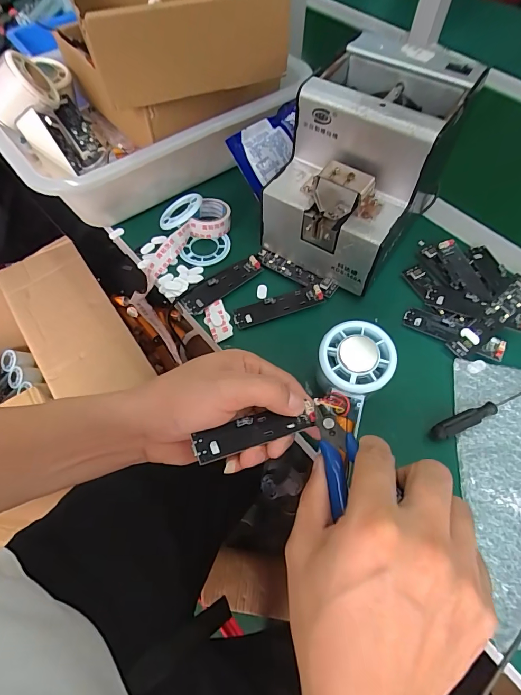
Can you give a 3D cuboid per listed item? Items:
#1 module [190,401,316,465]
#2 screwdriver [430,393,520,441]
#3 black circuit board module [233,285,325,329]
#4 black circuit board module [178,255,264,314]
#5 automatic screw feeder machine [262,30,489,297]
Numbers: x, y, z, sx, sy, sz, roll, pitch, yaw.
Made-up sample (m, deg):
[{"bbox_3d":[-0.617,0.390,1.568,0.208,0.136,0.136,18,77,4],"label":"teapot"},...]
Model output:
[{"bbox_3d":[-0.002,0.059,0.267,0.089,0.005,0.024,-11,61,-20],"label":"module"},{"bbox_3d":[0.198,0.051,0.322,0.121,0.009,0.014,-21,63,-11],"label":"screwdriver"},{"bbox_3d":[0.018,-0.041,0.380,0.091,0.008,0.025,-18,62,-9],"label":"black circuit board module"},{"bbox_3d":[-0.041,-0.068,0.394,0.093,0.009,0.028,-37,67,-18],"label":"black circuit board module"},{"bbox_3d":[0.100,-0.173,0.374,0.130,0.147,0.171,30,66,16],"label":"automatic screw feeder machine"}]

